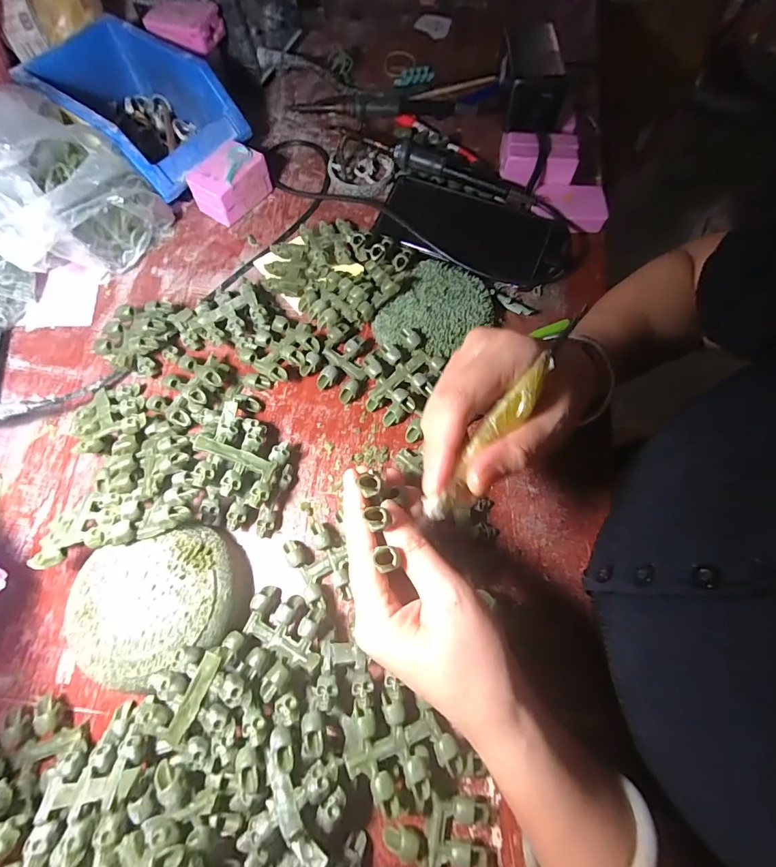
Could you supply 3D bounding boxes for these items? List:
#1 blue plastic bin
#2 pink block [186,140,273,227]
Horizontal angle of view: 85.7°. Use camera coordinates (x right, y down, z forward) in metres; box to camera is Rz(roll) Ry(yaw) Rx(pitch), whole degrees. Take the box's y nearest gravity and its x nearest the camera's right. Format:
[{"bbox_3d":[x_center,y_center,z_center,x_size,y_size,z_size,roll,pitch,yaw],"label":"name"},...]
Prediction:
[{"bbox_3d":[-0.254,-0.327,0.431,0.194,0.083,0.130,33,73,14],"label":"blue plastic bin"},{"bbox_3d":[-0.158,-0.251,0.421,0.045,0.043,0.068,31,72,13],"label":"pink block"}]

